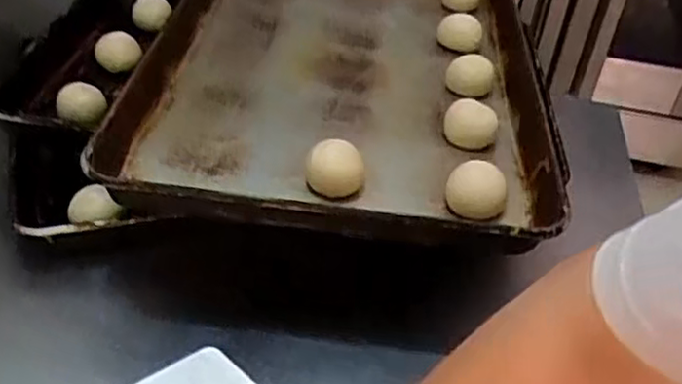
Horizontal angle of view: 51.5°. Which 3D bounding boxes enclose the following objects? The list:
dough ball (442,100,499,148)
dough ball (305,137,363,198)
[{"bbox_3d":[0.131,-0.071,0.719,0.057,0.034,0.043,13,38,8],"label":"dough ball"},{"bbox_3d":[-0.005,-0.024,0.635,0.051,0.036,0.043,7,38,0],"label":"dough ball"}]

